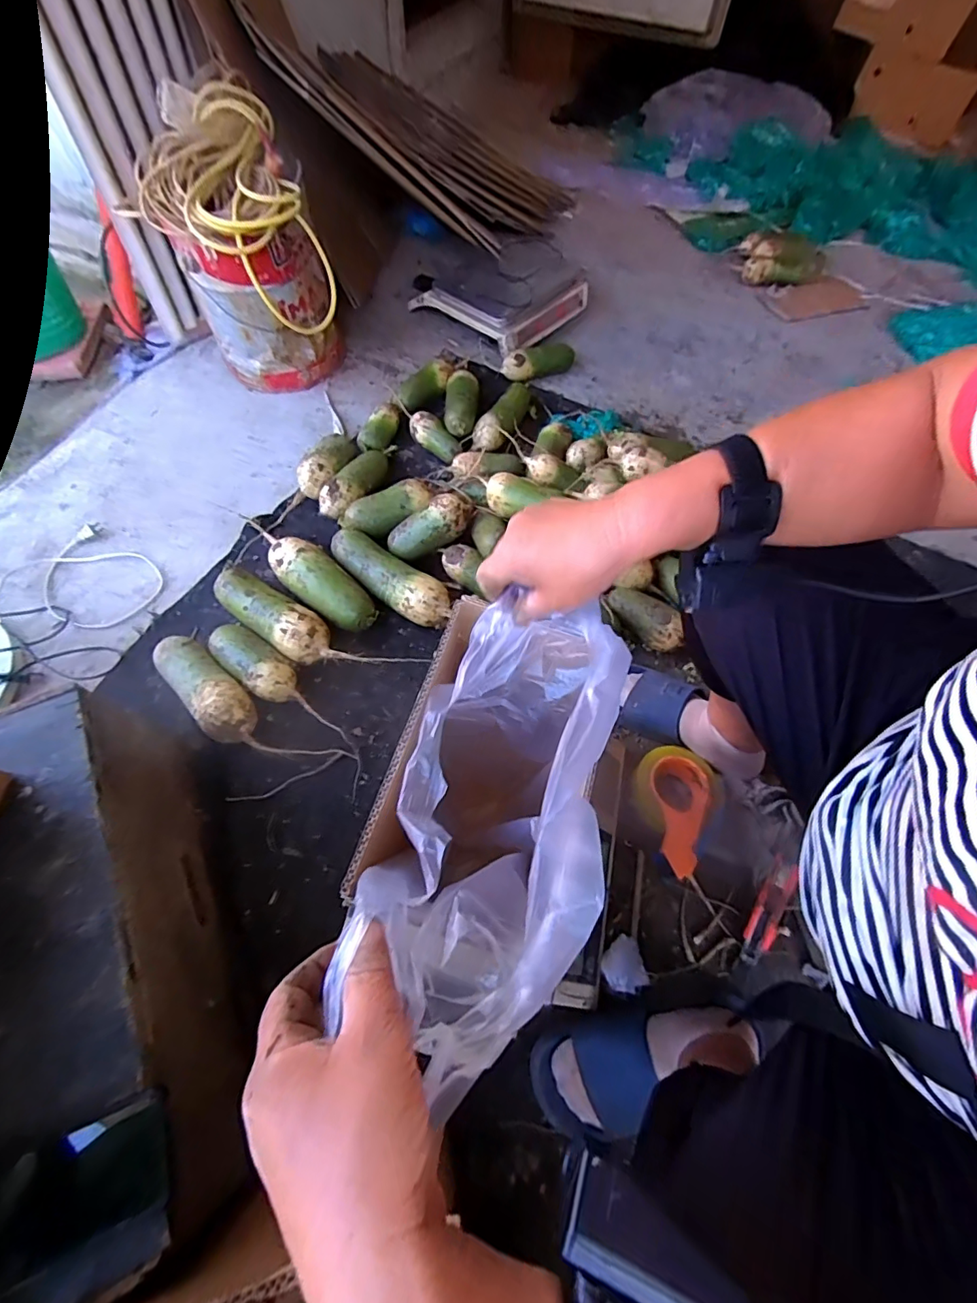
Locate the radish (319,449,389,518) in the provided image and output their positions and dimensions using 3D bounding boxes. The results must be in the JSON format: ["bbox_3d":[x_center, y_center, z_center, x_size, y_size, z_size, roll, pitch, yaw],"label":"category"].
[{"bbox_3d":[-0.251,-0.323,0.968,0.067,0.069,0.184,33,66,15],"label":"radish"}]

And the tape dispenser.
[{"bbox_3d":[0.264,0.225,0.705,0.115,0.052,0.173,18,63,8],"label":"tape dispenser"}]

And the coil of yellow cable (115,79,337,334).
[{"bbox_3d":[-0.463,-0.777,0.907,0.301,0.278,0.330,-36,69,-18],"label":"coil of yellow cable"}]

